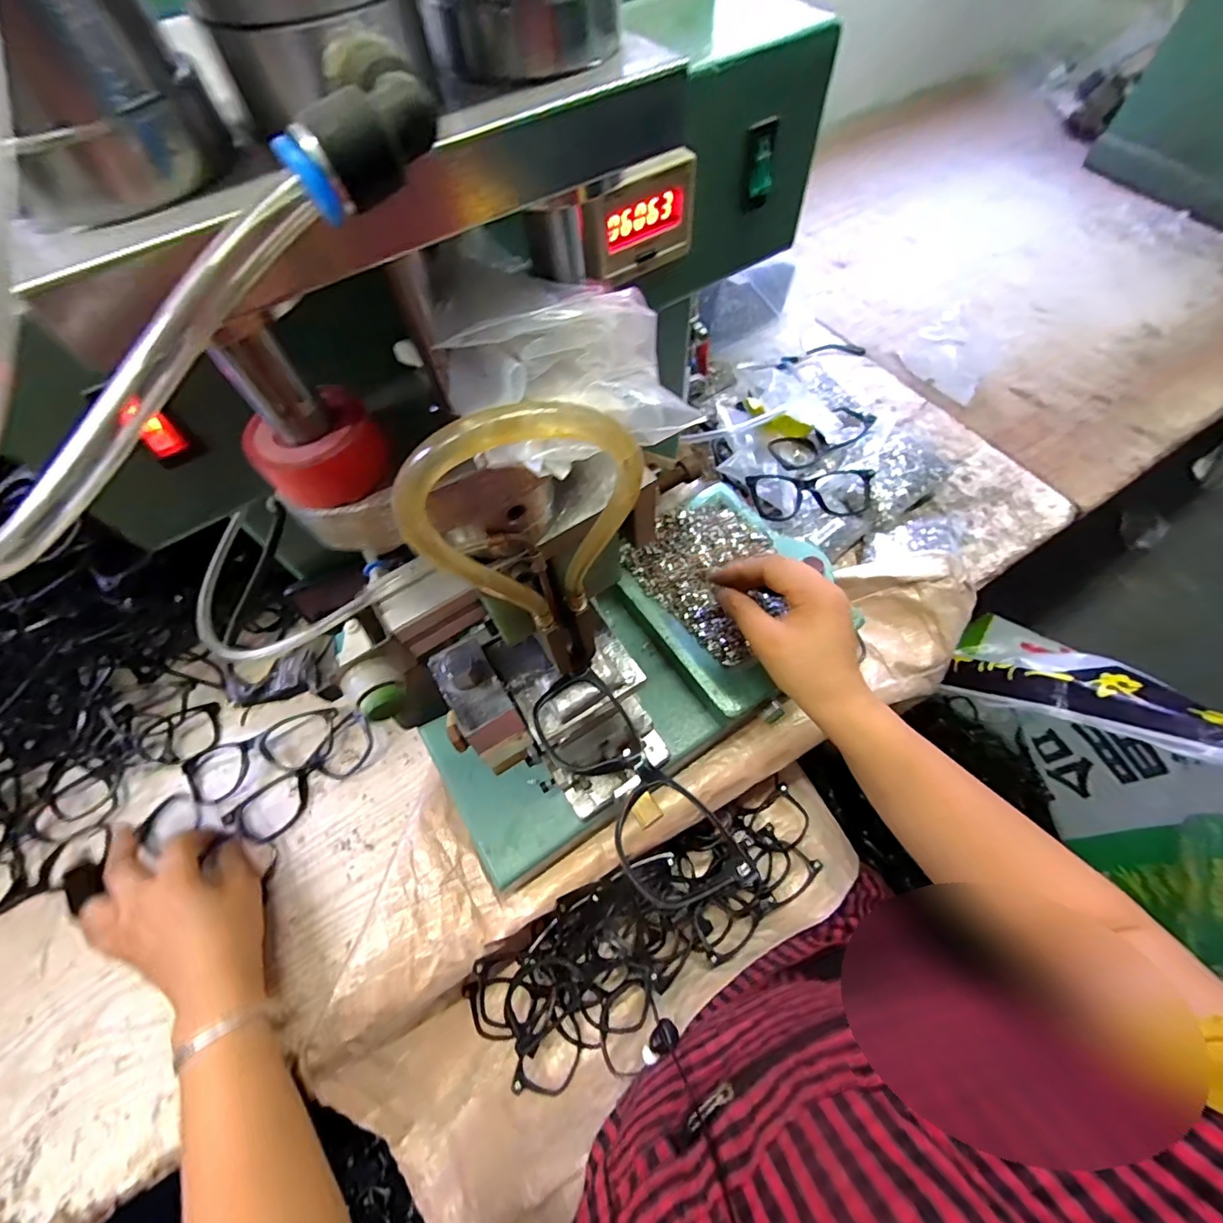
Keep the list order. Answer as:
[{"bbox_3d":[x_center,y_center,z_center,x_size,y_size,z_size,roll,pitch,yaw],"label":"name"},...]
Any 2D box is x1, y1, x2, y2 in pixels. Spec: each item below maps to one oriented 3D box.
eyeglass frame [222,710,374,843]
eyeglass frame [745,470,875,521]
[{"bbox_3d":[-0.273,0.151,0.466,0.140,0.015,0.048,-40,68,-10],"label":"eyeglass frame"},{"bbox_3d":[0.208,-0.125,0.547,0.162,0.031,0.054,-9,62,-22],"label":"eyeglass frame"}]

